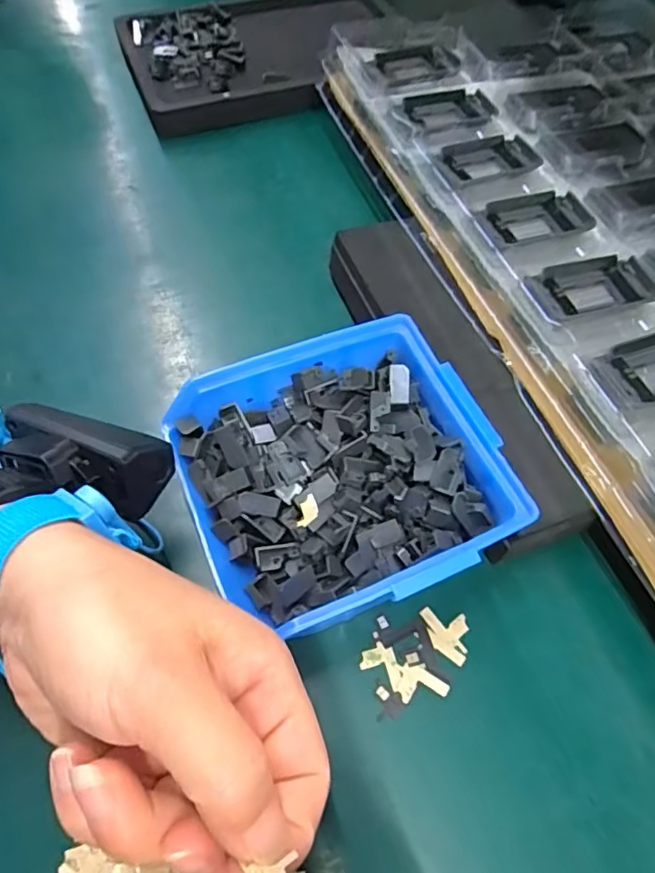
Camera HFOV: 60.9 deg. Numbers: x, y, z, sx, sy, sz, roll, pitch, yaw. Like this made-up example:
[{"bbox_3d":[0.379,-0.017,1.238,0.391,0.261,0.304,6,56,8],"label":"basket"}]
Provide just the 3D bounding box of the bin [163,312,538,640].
[{"bbox_3d":[0.006,0.024,0.267,0.135,0.065,0.124,-19,63,-14],"label":"bin"}]

